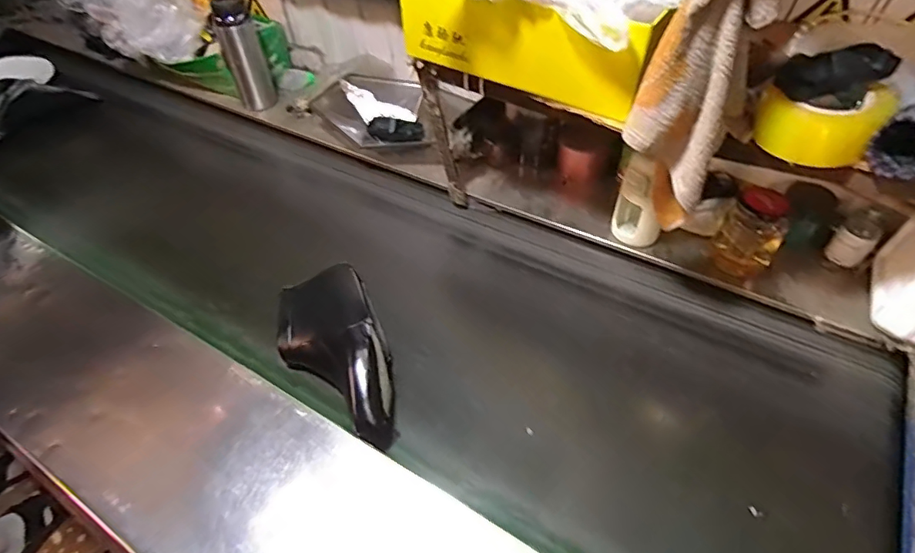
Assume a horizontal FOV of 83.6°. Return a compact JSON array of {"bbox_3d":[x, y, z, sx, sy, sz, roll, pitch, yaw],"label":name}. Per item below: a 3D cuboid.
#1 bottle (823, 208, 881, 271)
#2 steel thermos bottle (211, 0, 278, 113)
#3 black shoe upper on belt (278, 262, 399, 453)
[{"bbox_3d":[0.596,-0.055,0.769,0.060,0.084,0.052,-35,55,-24],"label":"bottle"},{"bbox_3d":[-0.464,-0.486,1.111,0.079,0.203,0.066,-25,52,-17],"label":"steel thermos bottle"},{"bbox_3d":[-0.165,0.097,0.693,0.141,0.089,0.279,-20,50,-13],"label":"black shoe upper on belt"}]

